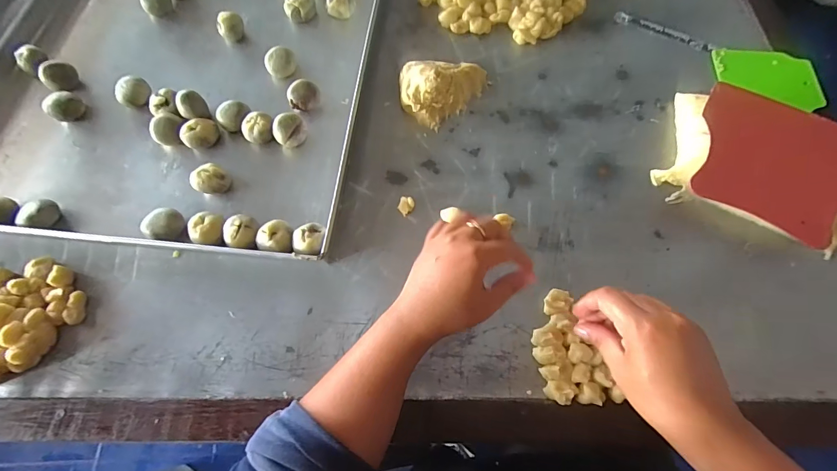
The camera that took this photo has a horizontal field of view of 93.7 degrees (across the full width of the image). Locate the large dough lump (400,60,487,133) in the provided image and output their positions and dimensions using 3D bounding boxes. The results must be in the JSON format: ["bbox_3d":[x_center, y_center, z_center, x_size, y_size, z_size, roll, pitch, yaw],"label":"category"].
[{"bbox_3d":[0.031,-0.185,0.497,0.112,0.043,0.090,4,67,3],"label":"large dough lump"}]

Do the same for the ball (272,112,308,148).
[{"bbox_3d":[-0.160,-0.130,0.489,0.039,0.034,0.040,0,66,1],"label":"ball"}]

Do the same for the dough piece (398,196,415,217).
[{"bbox_3d":[-0.014,-0.033,0.450,0.017,0.004,0.024,13,67,7],"label":"dough piece"}]

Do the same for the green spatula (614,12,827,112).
[{"bbox_3d":[0.392,-0.242,0.518,0.262,0.019,0.068,31,70,13],"label":"green spatula"}]

